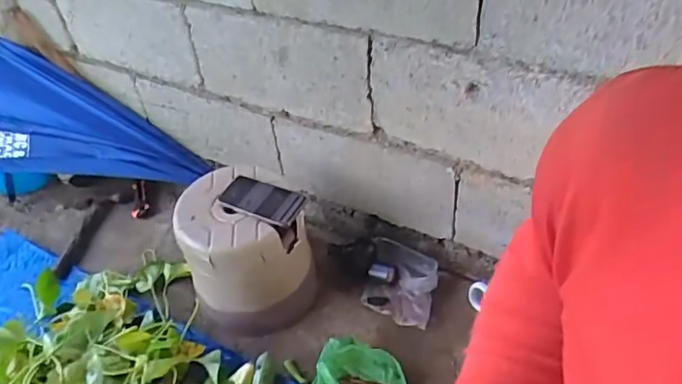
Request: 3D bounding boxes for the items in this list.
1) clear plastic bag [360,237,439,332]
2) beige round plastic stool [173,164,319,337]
[{"bbox_3d":[0.124,0.182,1.127,0.142,0.038,0.190,7,44,14],"label":"clear plastic bag"},{"bbox_3d":[-0.188,0.105,1.063,0.216,0.219,0.209,-19,44,-14],"label":"beige round plastic stool"}]

